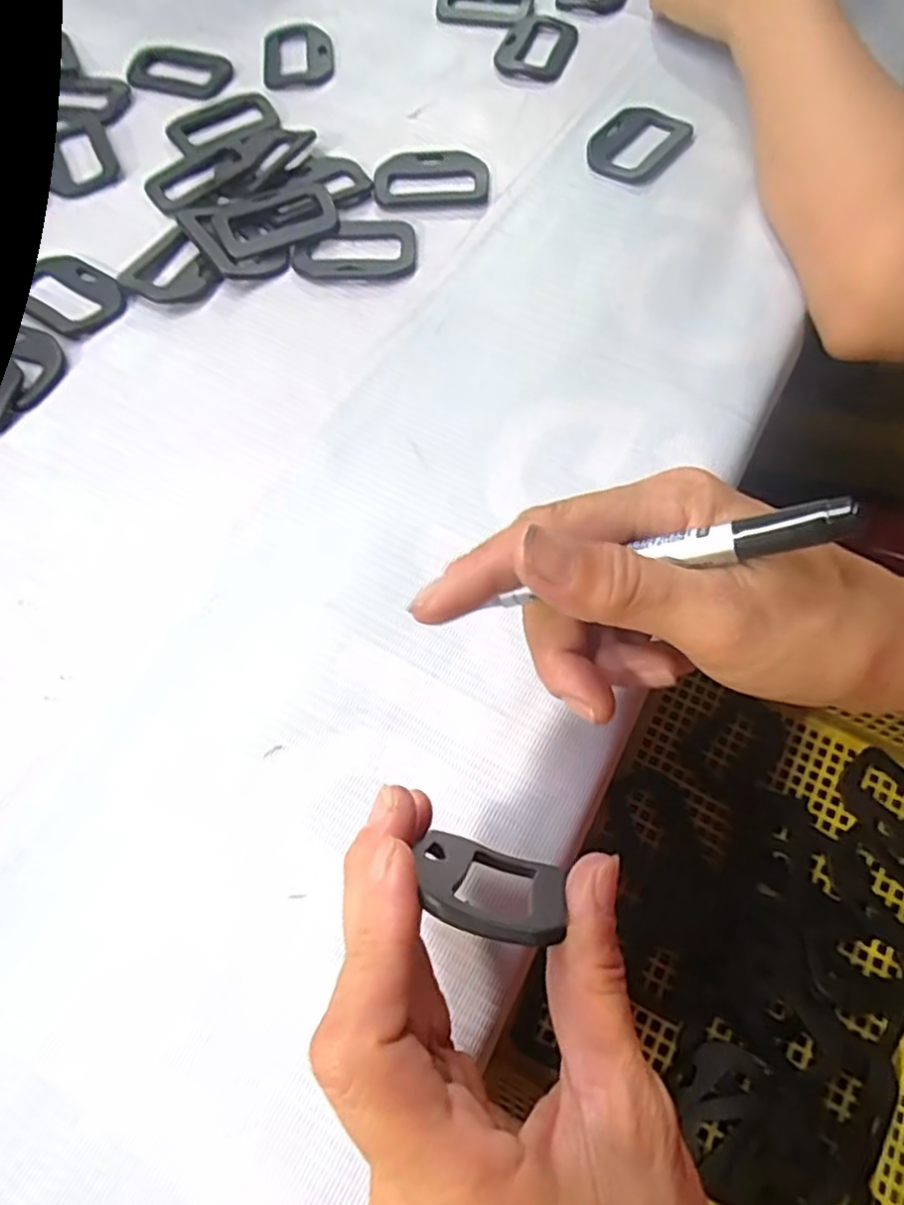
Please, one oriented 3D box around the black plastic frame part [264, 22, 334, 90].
[{"bbox_3d":[-0.095,-0.337,0.418,0.042,0.006,0.060,-6,65,-2],"label":"black plastic frame part"}]

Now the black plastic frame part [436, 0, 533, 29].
[{"bbox_3d":[0.021,-0.386,0.440,0.062,0.006,0.041,1,65,1],"label":"black plastic frame part"}]

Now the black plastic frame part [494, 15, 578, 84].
[{"bbox_3d":[0.051,-0.341,0.416,0.041,0.008,0.060,16,66,8],"label":"black plastic frame part"}]

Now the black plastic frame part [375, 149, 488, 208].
[{"bbox_3d":[-0.011,-0.228,0.366,0.060,0.006,0.045,1,65,1],"label":"black plastic frame part"}]

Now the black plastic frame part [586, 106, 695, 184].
[{"bbox_3d":[0.102,-0.253,0.376,0.047,0.006,0.058,26,68,12],"label":"black plastic frame part"}]

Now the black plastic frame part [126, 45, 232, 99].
[{"bbox_3d":[-0.166,-0.324,0.415,0.056,0.010,0.042,12,66,6],"label":"black plastic frame part"}]

